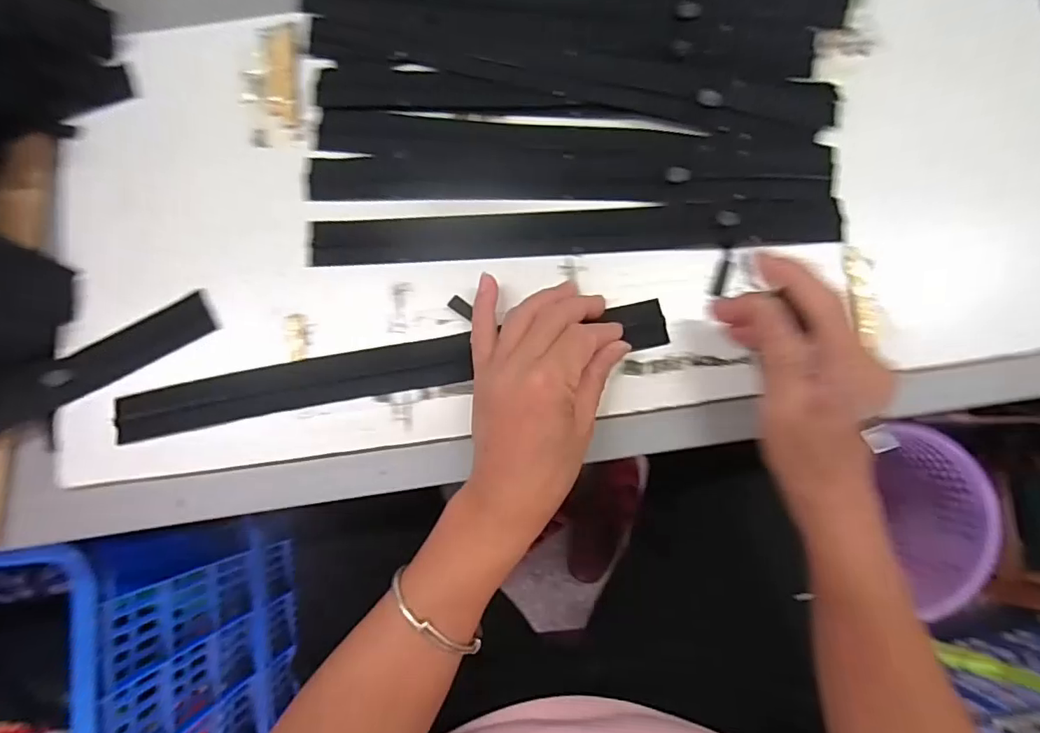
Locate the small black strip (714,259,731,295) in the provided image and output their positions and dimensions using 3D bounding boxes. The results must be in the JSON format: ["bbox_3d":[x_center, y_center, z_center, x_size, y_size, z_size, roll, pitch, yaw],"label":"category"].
[{"bbox_3d":[0.131,-0.058,0.358,0.007,0.004,0.025,16,82,4],"label":"small black strip"}]

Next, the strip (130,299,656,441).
[{"bbox_3d":[-0.080,0.002,0.354,0.350,0.007,0.030,-10,80,-1],"label":"strip"}]

